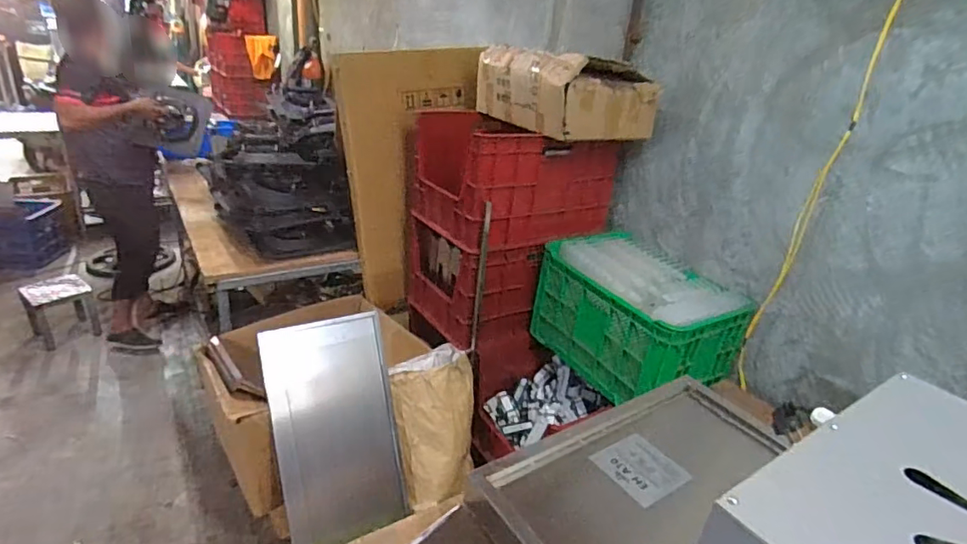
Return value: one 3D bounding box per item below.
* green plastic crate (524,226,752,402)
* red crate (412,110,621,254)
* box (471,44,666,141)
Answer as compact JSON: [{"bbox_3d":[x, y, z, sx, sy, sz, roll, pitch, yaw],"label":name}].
[{"bbox_3d":[0.437,0.136,1.558,0.347,0.310,0.521,-12,30,-29],"label":"green plastic crate"},{"bbox_3d":[0.094,-0.303,1.694,0.522,0.329,0.384,-16,32,-35],"label":"red crate"},{"bbox_3d":[0.230,-0.544,1.594,0.312,0.197,0.497,-10,29,-26],"label":"box"}]

